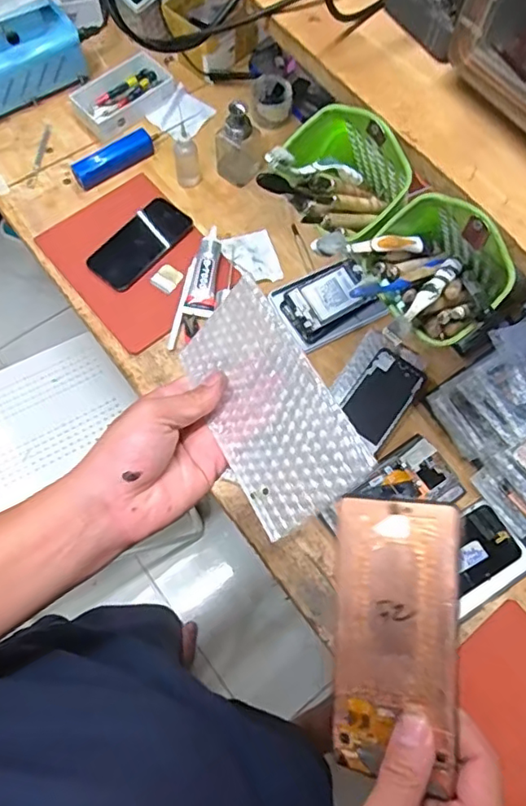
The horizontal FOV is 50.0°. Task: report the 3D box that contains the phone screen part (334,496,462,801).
[{"bbox_3d":[0.074,0.130,0.317,0.069,0.004,0.148,0,85,30],"label":"phone screen part"}]

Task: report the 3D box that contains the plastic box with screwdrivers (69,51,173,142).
[{"bbox_3d":[-0.231,-0.517,0.943,0.162,0.036,0.105,-36,75,-14],"label":"plastic box with screwdrivers"}]

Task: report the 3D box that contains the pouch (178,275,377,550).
[{"bbox_3d":[0.000,0.001,0.380,0.085,0.008,0.160,-40,64,20],"label":"pouch"}]

